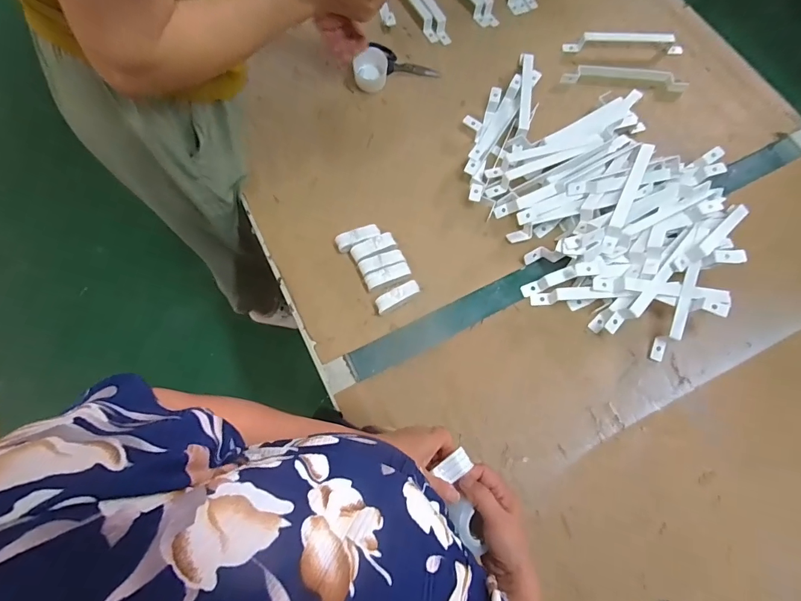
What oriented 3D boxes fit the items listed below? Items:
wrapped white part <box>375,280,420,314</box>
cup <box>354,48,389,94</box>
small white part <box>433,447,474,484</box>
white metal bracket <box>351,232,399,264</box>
[{"bbox_3d":[-0.005,-0.005,0.662,0.076,0.032,0.025,-28,76,-12],"label":"wrapped white part"},{"bbox_3d":[-0.059,-0.455,0.795,0.062,0.055,0.059,1,72,-3],"label":"cup"},{"bbox_3d":[0.059,0.181,0.436,0.038,0.007,0.022,-36,76,-12],"label":"small white part"},{"bbox_3d":[-0.044,-0.085,0.686,0.078,0.034,0.031,-24,75,-11],"label":"white metal bracket"}]

